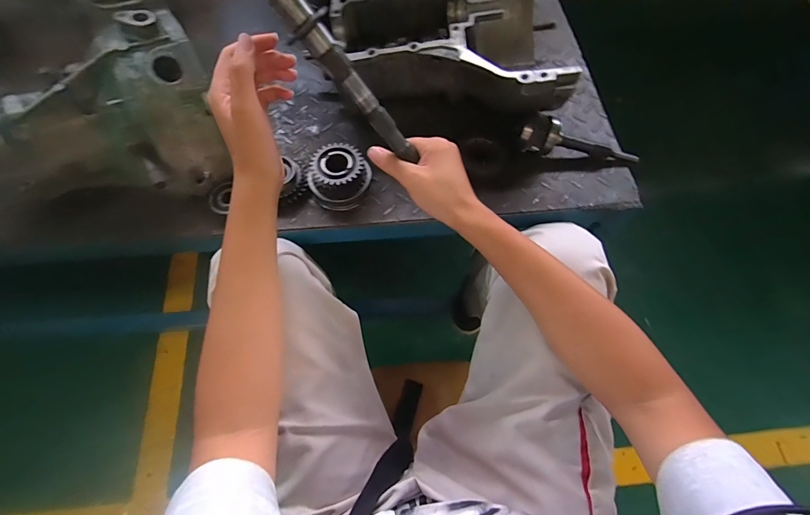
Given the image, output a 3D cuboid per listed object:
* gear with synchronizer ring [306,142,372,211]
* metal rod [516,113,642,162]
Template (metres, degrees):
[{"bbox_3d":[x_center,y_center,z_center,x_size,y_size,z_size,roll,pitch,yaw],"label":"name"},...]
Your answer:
[{"bbox_3d":[-0.086,-0.106,0.479,0.078,0.043,0.071,-40,73,-17],"label":"gear with synchronizer ring"},{"bbox_3d":[0.239,-0.155,0.514,0.174,0.050,0.037,9,66,-11],"label":"metal rod"}]

